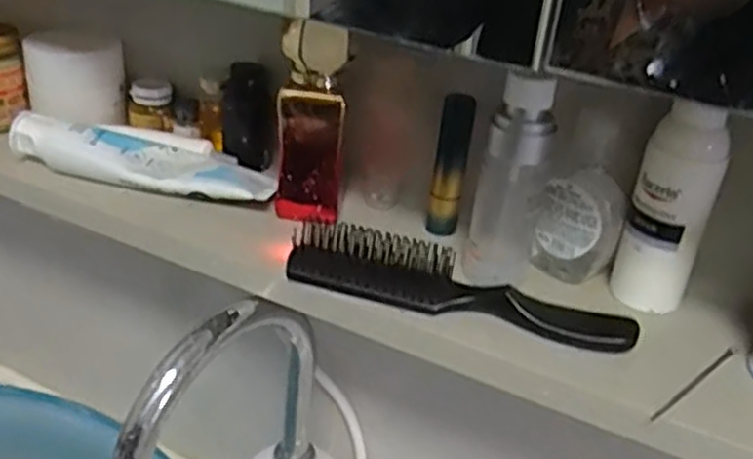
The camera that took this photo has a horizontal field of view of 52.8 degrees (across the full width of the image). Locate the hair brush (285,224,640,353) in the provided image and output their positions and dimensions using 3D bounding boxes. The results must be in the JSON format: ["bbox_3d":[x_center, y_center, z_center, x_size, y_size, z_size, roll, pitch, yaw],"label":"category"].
[{"bbox_3d":[0.039,0.027,0.368,0.167,0.018,0.035,13,30,13],"label":"hair brush"}]

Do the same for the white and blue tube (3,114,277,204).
[{"bbox_3d":[-0.135,-0.046,0.450,0.157,0.025,0.057,9,29,5],"label":"white and blue tube"}]

